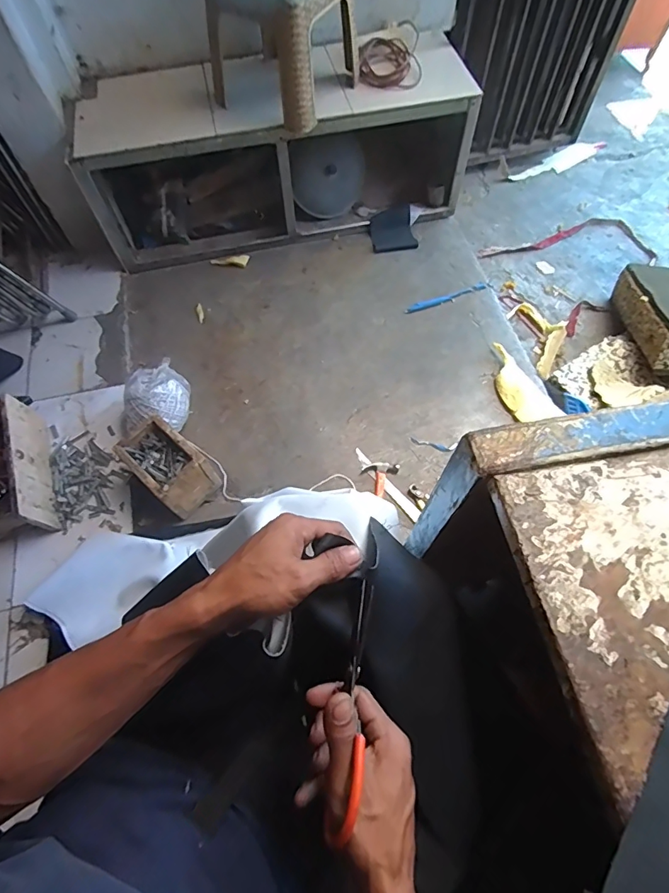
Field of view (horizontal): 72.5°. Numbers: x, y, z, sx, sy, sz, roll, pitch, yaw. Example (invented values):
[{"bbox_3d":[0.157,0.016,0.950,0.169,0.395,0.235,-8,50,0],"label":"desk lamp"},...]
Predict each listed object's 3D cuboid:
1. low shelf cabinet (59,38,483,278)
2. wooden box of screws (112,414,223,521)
[{"bbox_3d":[-0.190,-1.006,1.558,1.215,0.431,0.400,-13,65,-5],"label":"low shelf cabinet"},{"bbox_3d":[-0.416,0.056,1.162,0.220,0.150,0.141,38,71,18],"label":"wooden box of screws"}]

